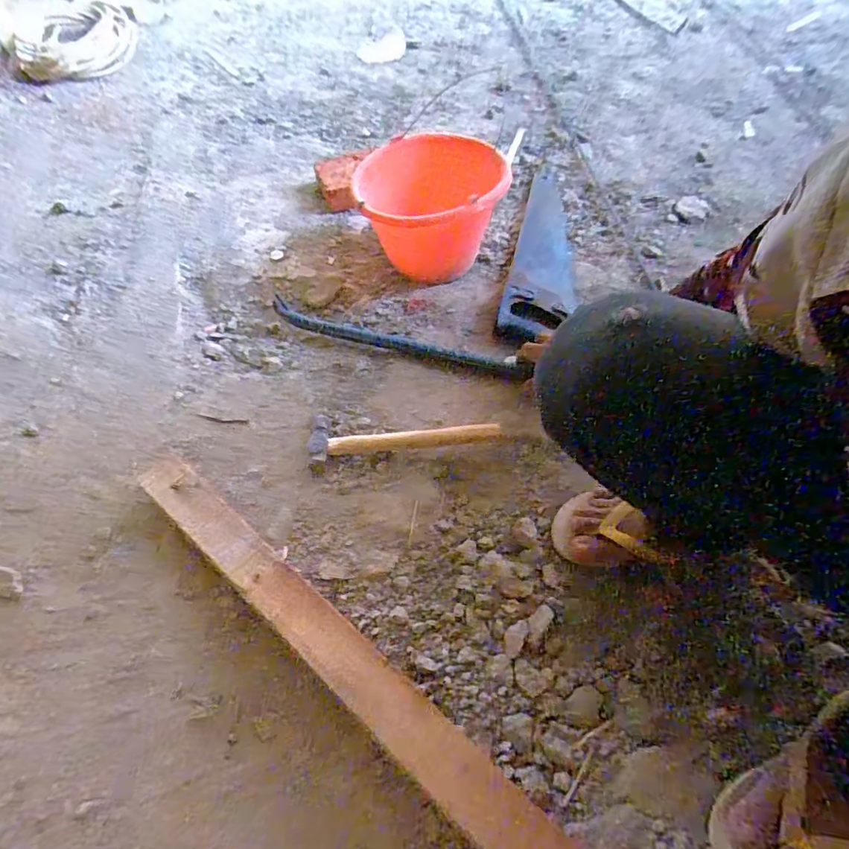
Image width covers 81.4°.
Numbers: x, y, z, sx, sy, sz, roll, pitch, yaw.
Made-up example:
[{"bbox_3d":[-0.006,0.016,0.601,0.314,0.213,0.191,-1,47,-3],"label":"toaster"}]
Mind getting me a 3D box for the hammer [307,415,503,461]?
[{"bbox_3d":[-0.027,0.010,0.685,0.254,0.029,0.076,-3,60,-2],"label":"hammer"}]

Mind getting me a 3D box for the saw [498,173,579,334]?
[{"bbox_3d":[0.224,-0.318,0.884,0.116,0.031,0.437,13,60,7],"label":"saw"}]

